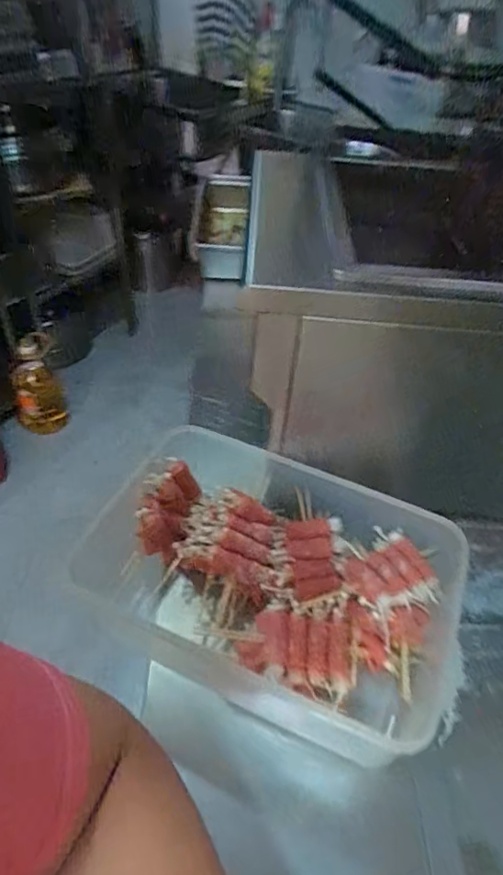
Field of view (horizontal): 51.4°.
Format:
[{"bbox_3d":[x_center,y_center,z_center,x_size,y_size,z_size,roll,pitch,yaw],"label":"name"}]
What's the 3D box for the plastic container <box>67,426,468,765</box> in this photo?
[{"bbox_3d":[0.017,0.137,0.497,0.333,0.109,0.216,20,48,13],"label":"plastic container"}]

